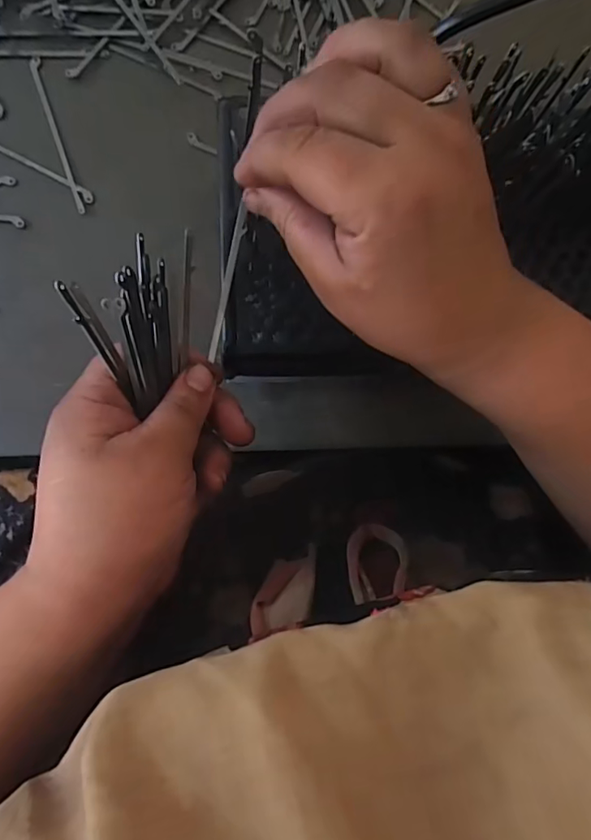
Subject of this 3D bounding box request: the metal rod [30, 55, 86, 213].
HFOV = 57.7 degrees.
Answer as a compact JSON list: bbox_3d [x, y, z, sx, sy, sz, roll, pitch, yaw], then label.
[{"bbox_3d":[-0.158,-0.190,0.357,0.007,0.004,0.110,-17,87,-9],"label":"metal rod"}]

